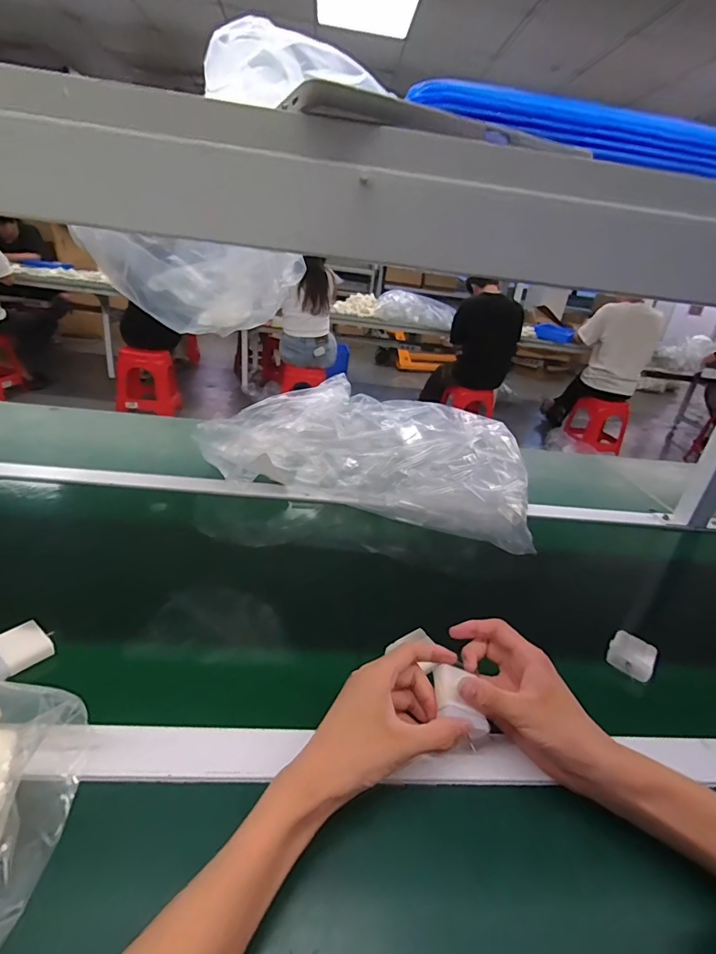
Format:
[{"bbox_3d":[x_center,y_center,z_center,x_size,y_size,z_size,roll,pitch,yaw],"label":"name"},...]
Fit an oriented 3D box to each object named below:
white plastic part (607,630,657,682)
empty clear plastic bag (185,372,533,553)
[{"bbox_3d":[0.308,0.200,0.511,0.046,0.021,0.045,29,33,37],"label":"white plastic part"},{"bbox_3d":[0.038,-0.062,0.831,0.525,0.133,0.319,11,26,7],"label":"empty clear plastic bag"}]

